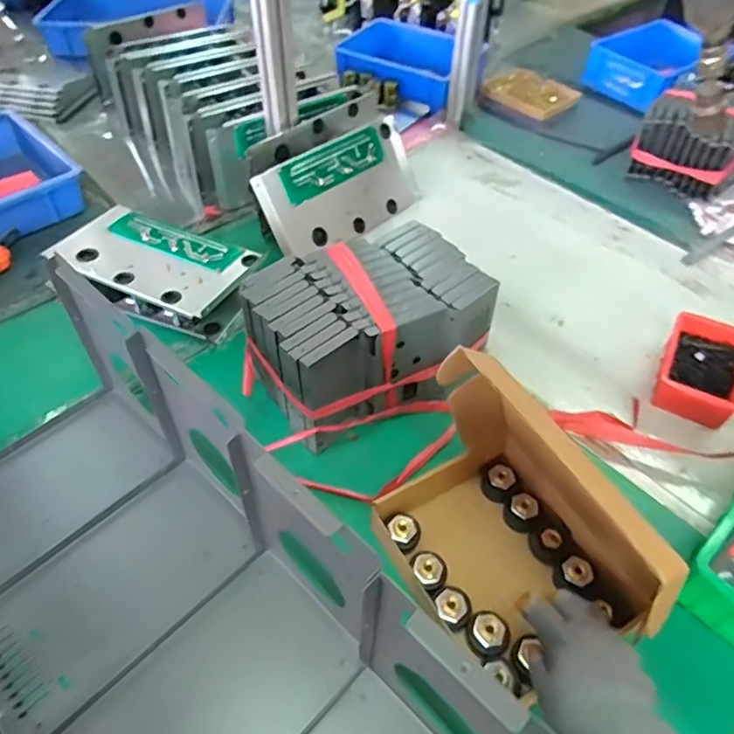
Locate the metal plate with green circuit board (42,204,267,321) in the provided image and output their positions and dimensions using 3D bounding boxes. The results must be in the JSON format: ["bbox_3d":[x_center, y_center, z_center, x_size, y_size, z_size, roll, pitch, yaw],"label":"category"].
[{"bbox_3d":[-0.303,-0.156,0.811,0.286,0.022,0.158,19,52,15],"label":"metal plate with green circuit board"}]

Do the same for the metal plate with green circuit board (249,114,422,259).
[{"bbox_3d":[-0.034,-0.286,0.924,0.290,0.149,0.017,-37,27,-28],"label":"metal plate with green circuit board"}]

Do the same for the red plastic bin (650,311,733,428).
[{"bbox_3d":[0.435,0.005,0.742,0.104,0.050,0.149,25,53,20],"label":"red plastic bin"}]

